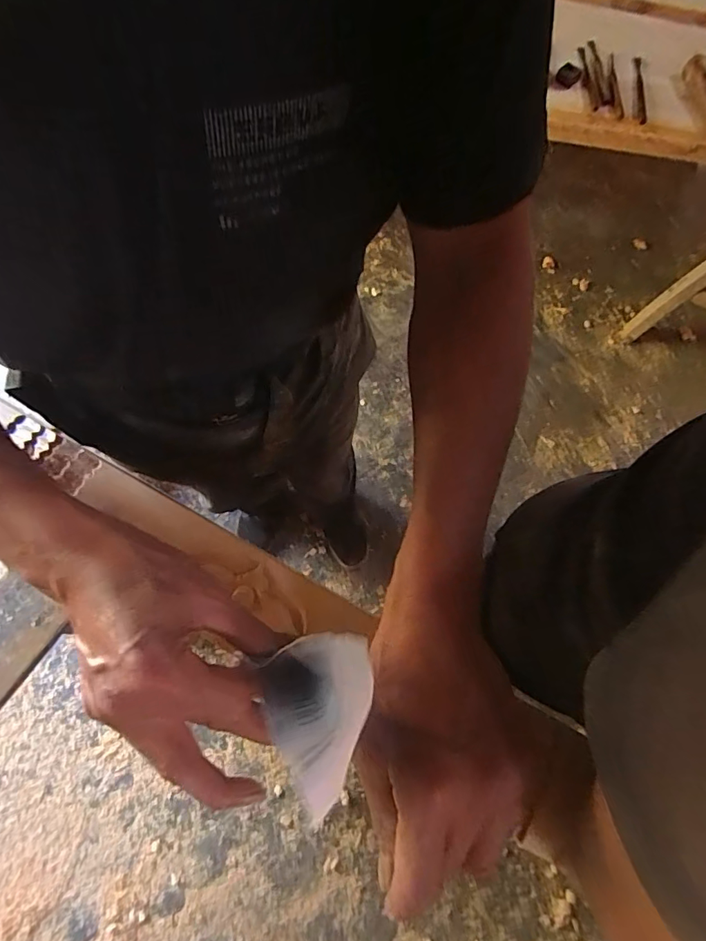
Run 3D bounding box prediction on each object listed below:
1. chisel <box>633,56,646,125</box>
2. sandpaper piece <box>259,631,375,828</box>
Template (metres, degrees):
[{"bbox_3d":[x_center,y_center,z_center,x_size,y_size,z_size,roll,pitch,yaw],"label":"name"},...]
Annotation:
[{"bbox_3d":[0.735,-0.980,1.234,0.025,0.020,0.244,8,72,0],"label":"chisel"},{"bbox_3d":[-0.015,0.111,0.231,0.058,0.085,0.058,1,72,-2],"label":"sandpaper piece"}]

